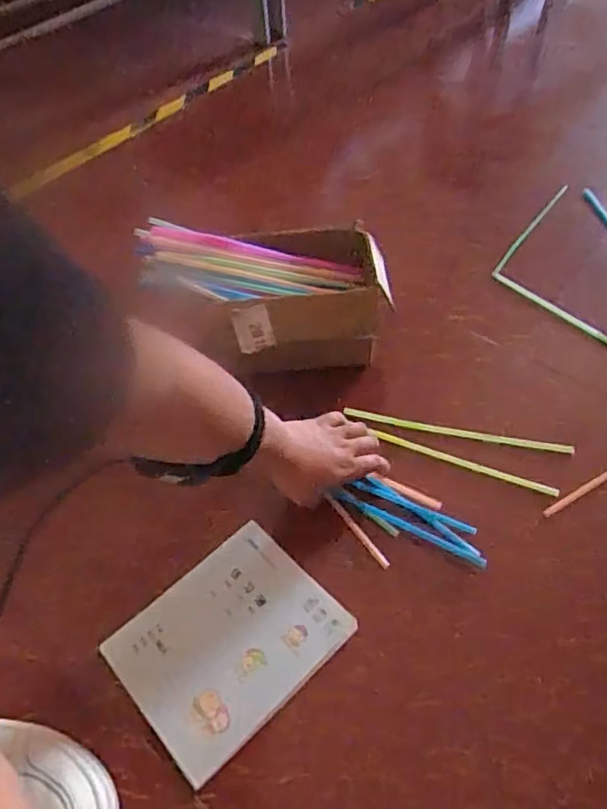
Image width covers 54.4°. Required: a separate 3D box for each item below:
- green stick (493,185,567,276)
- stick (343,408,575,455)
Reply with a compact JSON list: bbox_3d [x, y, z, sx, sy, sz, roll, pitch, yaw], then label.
[{"bbox_3d":[0.349,-0.271,0.911,0.013,0.012,0.253,29,59,24],"label":"green stick"},{"bbox_3d":[0.174,0.031,0.683,0.255,0.008,0.016,10,53,11],"label":"stick"}]

